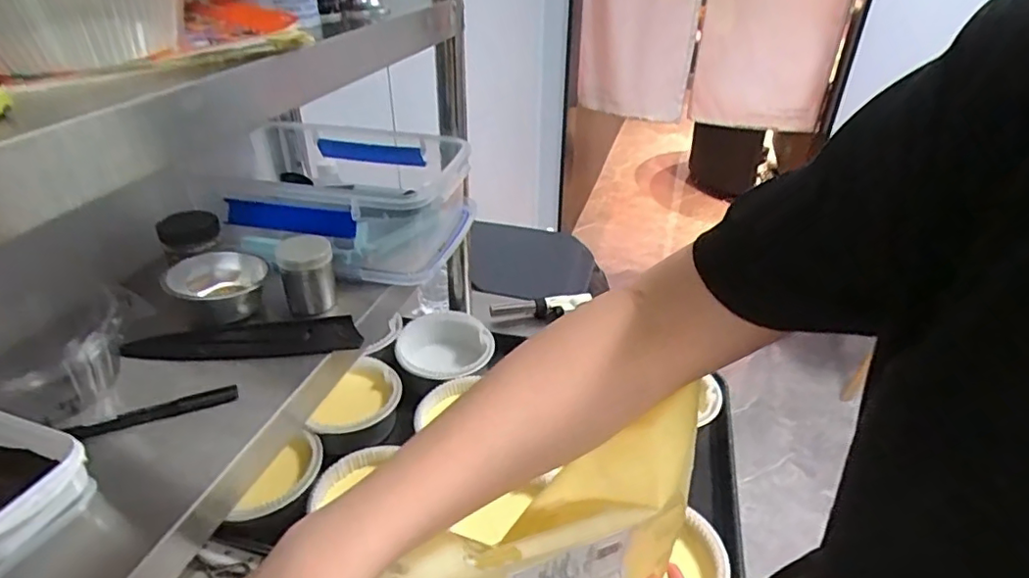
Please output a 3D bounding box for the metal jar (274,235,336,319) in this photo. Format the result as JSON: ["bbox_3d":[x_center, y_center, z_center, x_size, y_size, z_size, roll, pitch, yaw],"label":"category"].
[{"bbox_3d":[-0.207,-0.017,0.584,0.051,0.080,0.050,-1,37,1],"label":"metal jar"}]

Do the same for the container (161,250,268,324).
[{"bbox_3d":[-0.289,-0.004,0.576,0.089,0.042,0.085,-1,37,1],"label":"container"}]

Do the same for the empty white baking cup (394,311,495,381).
[{"bbox_3d":[-0.096,0.100,0.831,0.129,0.065,0.133,-1,37,1],"label":"empty white baking cup"}]

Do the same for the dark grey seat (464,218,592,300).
[{"bbox_3d":[0.040,-0.072,1.428,0.315,0.038,0.195,3,76,-23],"label":"dark grey seat"}]

